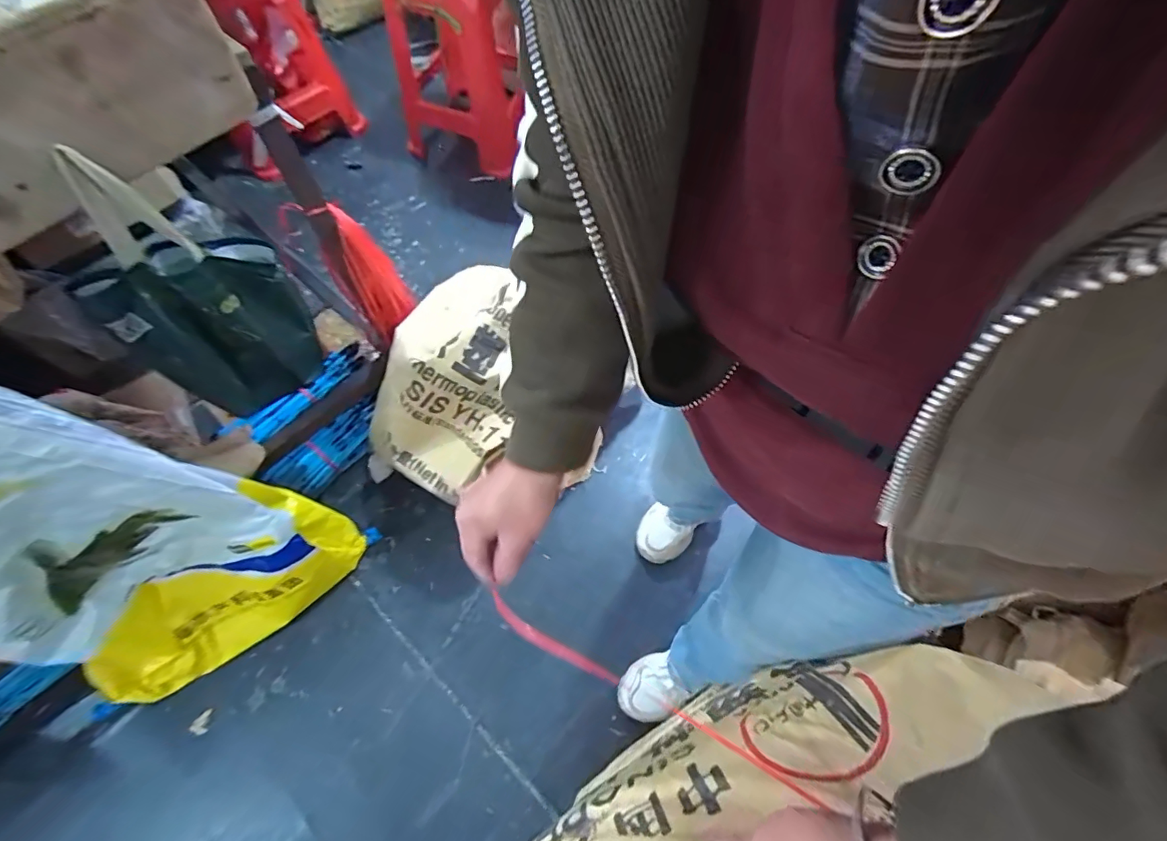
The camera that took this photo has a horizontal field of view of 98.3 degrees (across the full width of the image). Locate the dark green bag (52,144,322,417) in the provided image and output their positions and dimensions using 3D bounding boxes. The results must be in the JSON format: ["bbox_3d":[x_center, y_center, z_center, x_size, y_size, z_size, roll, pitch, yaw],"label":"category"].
[{"bbox_3d":[-0.487,-0.150,0.649,0.194,0.393,0.092,-35,68,-17],"label":"dark green bag"}]

